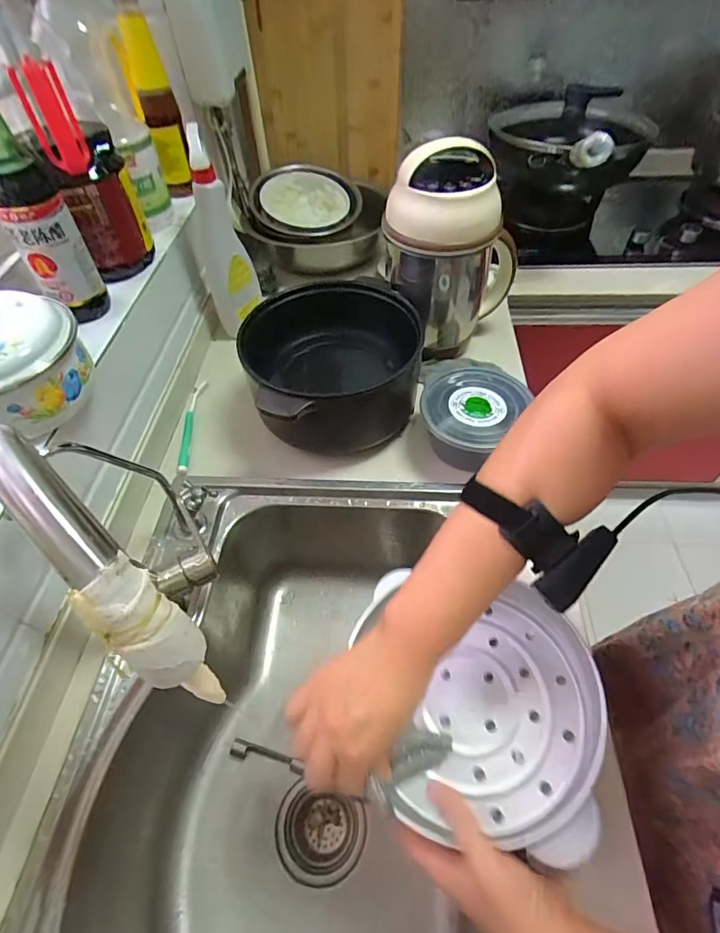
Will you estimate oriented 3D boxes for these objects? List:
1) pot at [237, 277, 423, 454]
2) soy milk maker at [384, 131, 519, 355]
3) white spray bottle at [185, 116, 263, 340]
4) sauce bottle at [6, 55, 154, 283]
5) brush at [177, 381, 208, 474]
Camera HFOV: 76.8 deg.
[{"bbox_3d":[-0.040,-0.154,0.667,0.245,0.130,0.227,-1,54,1],"label":"pot"},{"bbox_3d":[0.134,-0.318,0.682,0.140,0.279,0.168,32,61,23],"label":"soy milk maker"},{"bbox_3d":[-0.227,-0.373,0.756,0.083,0.289,0.074,-14,54,-8],"label":"white spray bottle"},{"bbox_3d":[-0.336,-0.364,0.572,0.082,0.216,0.084,-22,56,-14],"label":"sauce bottle"},{"bbox_3d":[-0.260,-0.063,0.698,0.025,0.016,0.186,-3,54,0],"label":"brush"}]

